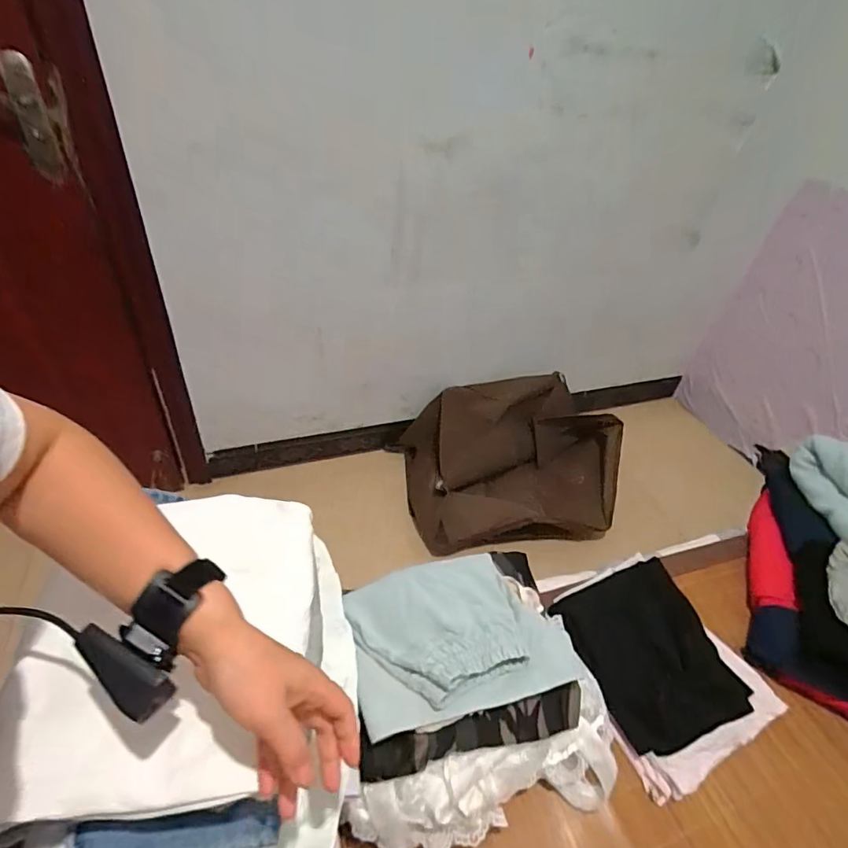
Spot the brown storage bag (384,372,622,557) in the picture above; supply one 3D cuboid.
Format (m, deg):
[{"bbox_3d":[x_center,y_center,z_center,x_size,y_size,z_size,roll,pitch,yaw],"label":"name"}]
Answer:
[{"bbox_3d":[0.261,0.110,1.526,0.651,0.263,0.458,0,41,-8],"label":"brown storage bag"}]

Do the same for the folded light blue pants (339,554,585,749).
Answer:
[{"bbox_3d":[0.055,0.275,0.648,0.276,0.060,0.229,-10,44,-18],"label":"folded light blue pants"}]

